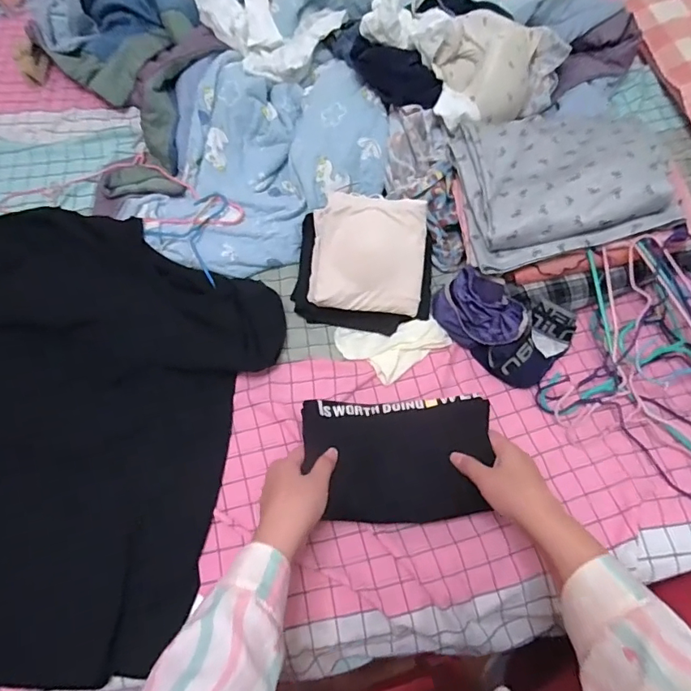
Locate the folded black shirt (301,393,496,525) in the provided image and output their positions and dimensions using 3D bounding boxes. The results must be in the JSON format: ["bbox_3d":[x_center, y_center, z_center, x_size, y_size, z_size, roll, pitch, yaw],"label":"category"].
[{"bbox_3d":[0.064,0.140,0.594,0.227,0.043,0.148,1,63,0],"label":"folded black shirt"}]

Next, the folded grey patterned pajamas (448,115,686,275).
[{"bbox_3d":[0.304,-0.250,0.698,0.278,0.075,0.237,-17,61,12],"label":"folded grey patterned pajamas"}]

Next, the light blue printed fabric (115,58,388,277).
[{"bbox_3d":[-0.129,-0.295,0.781,0.355,0.116,0.387,0,62,0],"label":"light blue printed fabric"}]

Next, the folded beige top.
[{"bbox_3d":[0.033,-0.135,0.689,0.163,0.029,0.164,7,87,4],"label":"folded beige top"}]

